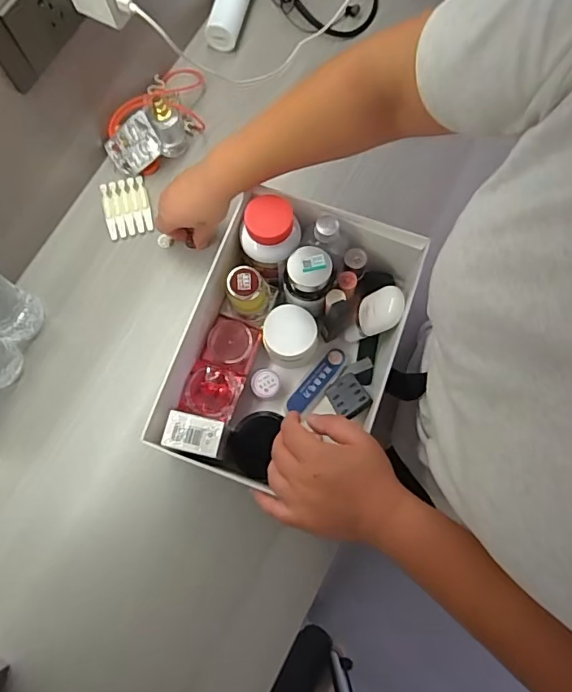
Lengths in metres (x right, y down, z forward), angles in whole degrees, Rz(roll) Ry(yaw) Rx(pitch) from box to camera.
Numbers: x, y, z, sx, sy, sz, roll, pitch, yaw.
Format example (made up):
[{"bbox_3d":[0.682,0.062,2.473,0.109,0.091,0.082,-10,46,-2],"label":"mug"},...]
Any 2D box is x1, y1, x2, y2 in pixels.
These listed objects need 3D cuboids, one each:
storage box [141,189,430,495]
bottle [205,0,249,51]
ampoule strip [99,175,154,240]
[{"bbox_3d":[0.001,0.000,0.538,0.230,0.122,0.293,18,76,5],"label":"storage box"},{"bbox_3d":[-0.080,-0.489,0.710,0.045,0.046,0.120,15,76,4],"label":"bottle"},{"bbox_3d":[-0.209,-0.182,0.646,0.056,0.010,0.080,-14,76,-3],"label":"ampoule strip"}]

